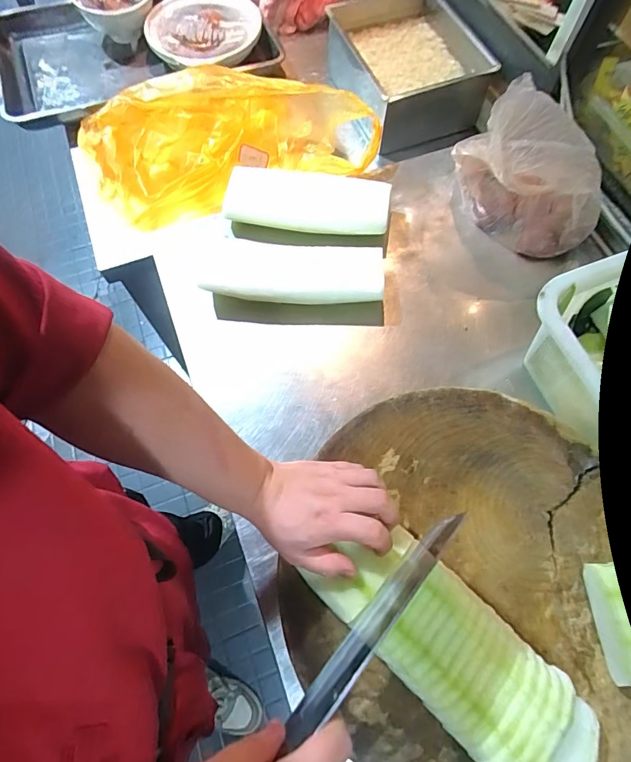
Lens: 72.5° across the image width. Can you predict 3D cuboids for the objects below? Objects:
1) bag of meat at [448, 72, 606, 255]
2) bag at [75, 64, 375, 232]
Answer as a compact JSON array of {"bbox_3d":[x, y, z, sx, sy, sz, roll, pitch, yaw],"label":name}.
[{"bbox_3d":[0.318,-0.315,0.668,0.148,0.157,0.214,-18,68,-7],"label":"bag of meat"},{"bbox_3d":[-0.154,-0.427,0.799,0.531,0.143,0.266,-15,68,-6],"label":"bag"}]

